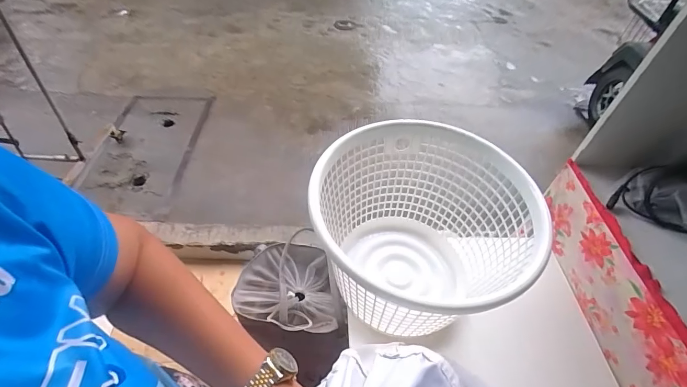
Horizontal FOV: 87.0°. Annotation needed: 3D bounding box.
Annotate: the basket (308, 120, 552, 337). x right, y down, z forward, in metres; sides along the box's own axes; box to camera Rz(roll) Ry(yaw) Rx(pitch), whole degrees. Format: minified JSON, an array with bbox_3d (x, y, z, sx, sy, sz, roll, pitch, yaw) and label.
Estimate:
[{"bbox_3d":[0.154,0.108,0.813,0.439,0.323,0.432,3,48,-3],"label":"basket"}]

